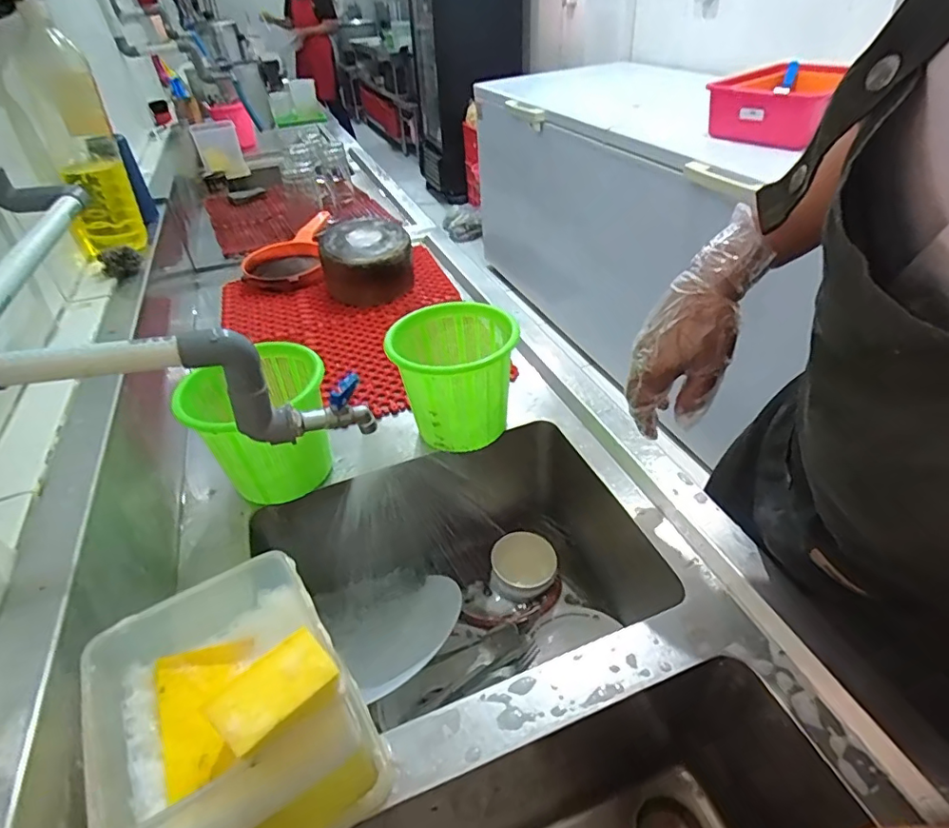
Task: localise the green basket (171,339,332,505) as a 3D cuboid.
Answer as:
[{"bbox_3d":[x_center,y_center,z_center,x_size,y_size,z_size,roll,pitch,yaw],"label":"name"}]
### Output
[{"bbox_3d":[-0.244,0.019,0.644,0.142,0.155,0.168,12,42,19],"label":"green basket"}]

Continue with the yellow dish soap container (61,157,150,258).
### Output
[{"bbox_3d":[-0.609,-0.332,0.872,0.107,0.136,0.051,-26,44,-25],"label":"yellow dish soap container"}]

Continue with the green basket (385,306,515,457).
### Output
[{"bbox_3d":[-0.025,-0.039,0.693,0.142,0.161,0.153,-12,40,-9],"label":"green basket"}]

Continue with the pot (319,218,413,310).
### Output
[{"bbox_3d":[-0.214,-0.301,1.072,0.169,0.127,0.164,-11,40,-9],"label":"pot"}]

